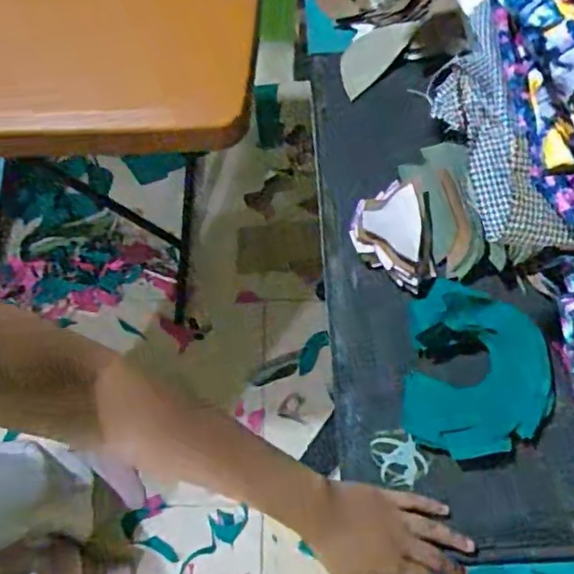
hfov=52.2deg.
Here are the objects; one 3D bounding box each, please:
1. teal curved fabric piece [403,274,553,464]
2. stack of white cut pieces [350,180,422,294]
[{"bbox_3d":[0.174,0.073,0.532,0.126,0.035,0.158,6,70,1],"label":"teal curved fabric piece"},{"bbox_3d":[0.096,-0.054,0.570,0.069,0.031,0.111,4,70,1],"label":"stack of white cut pieces"}]

